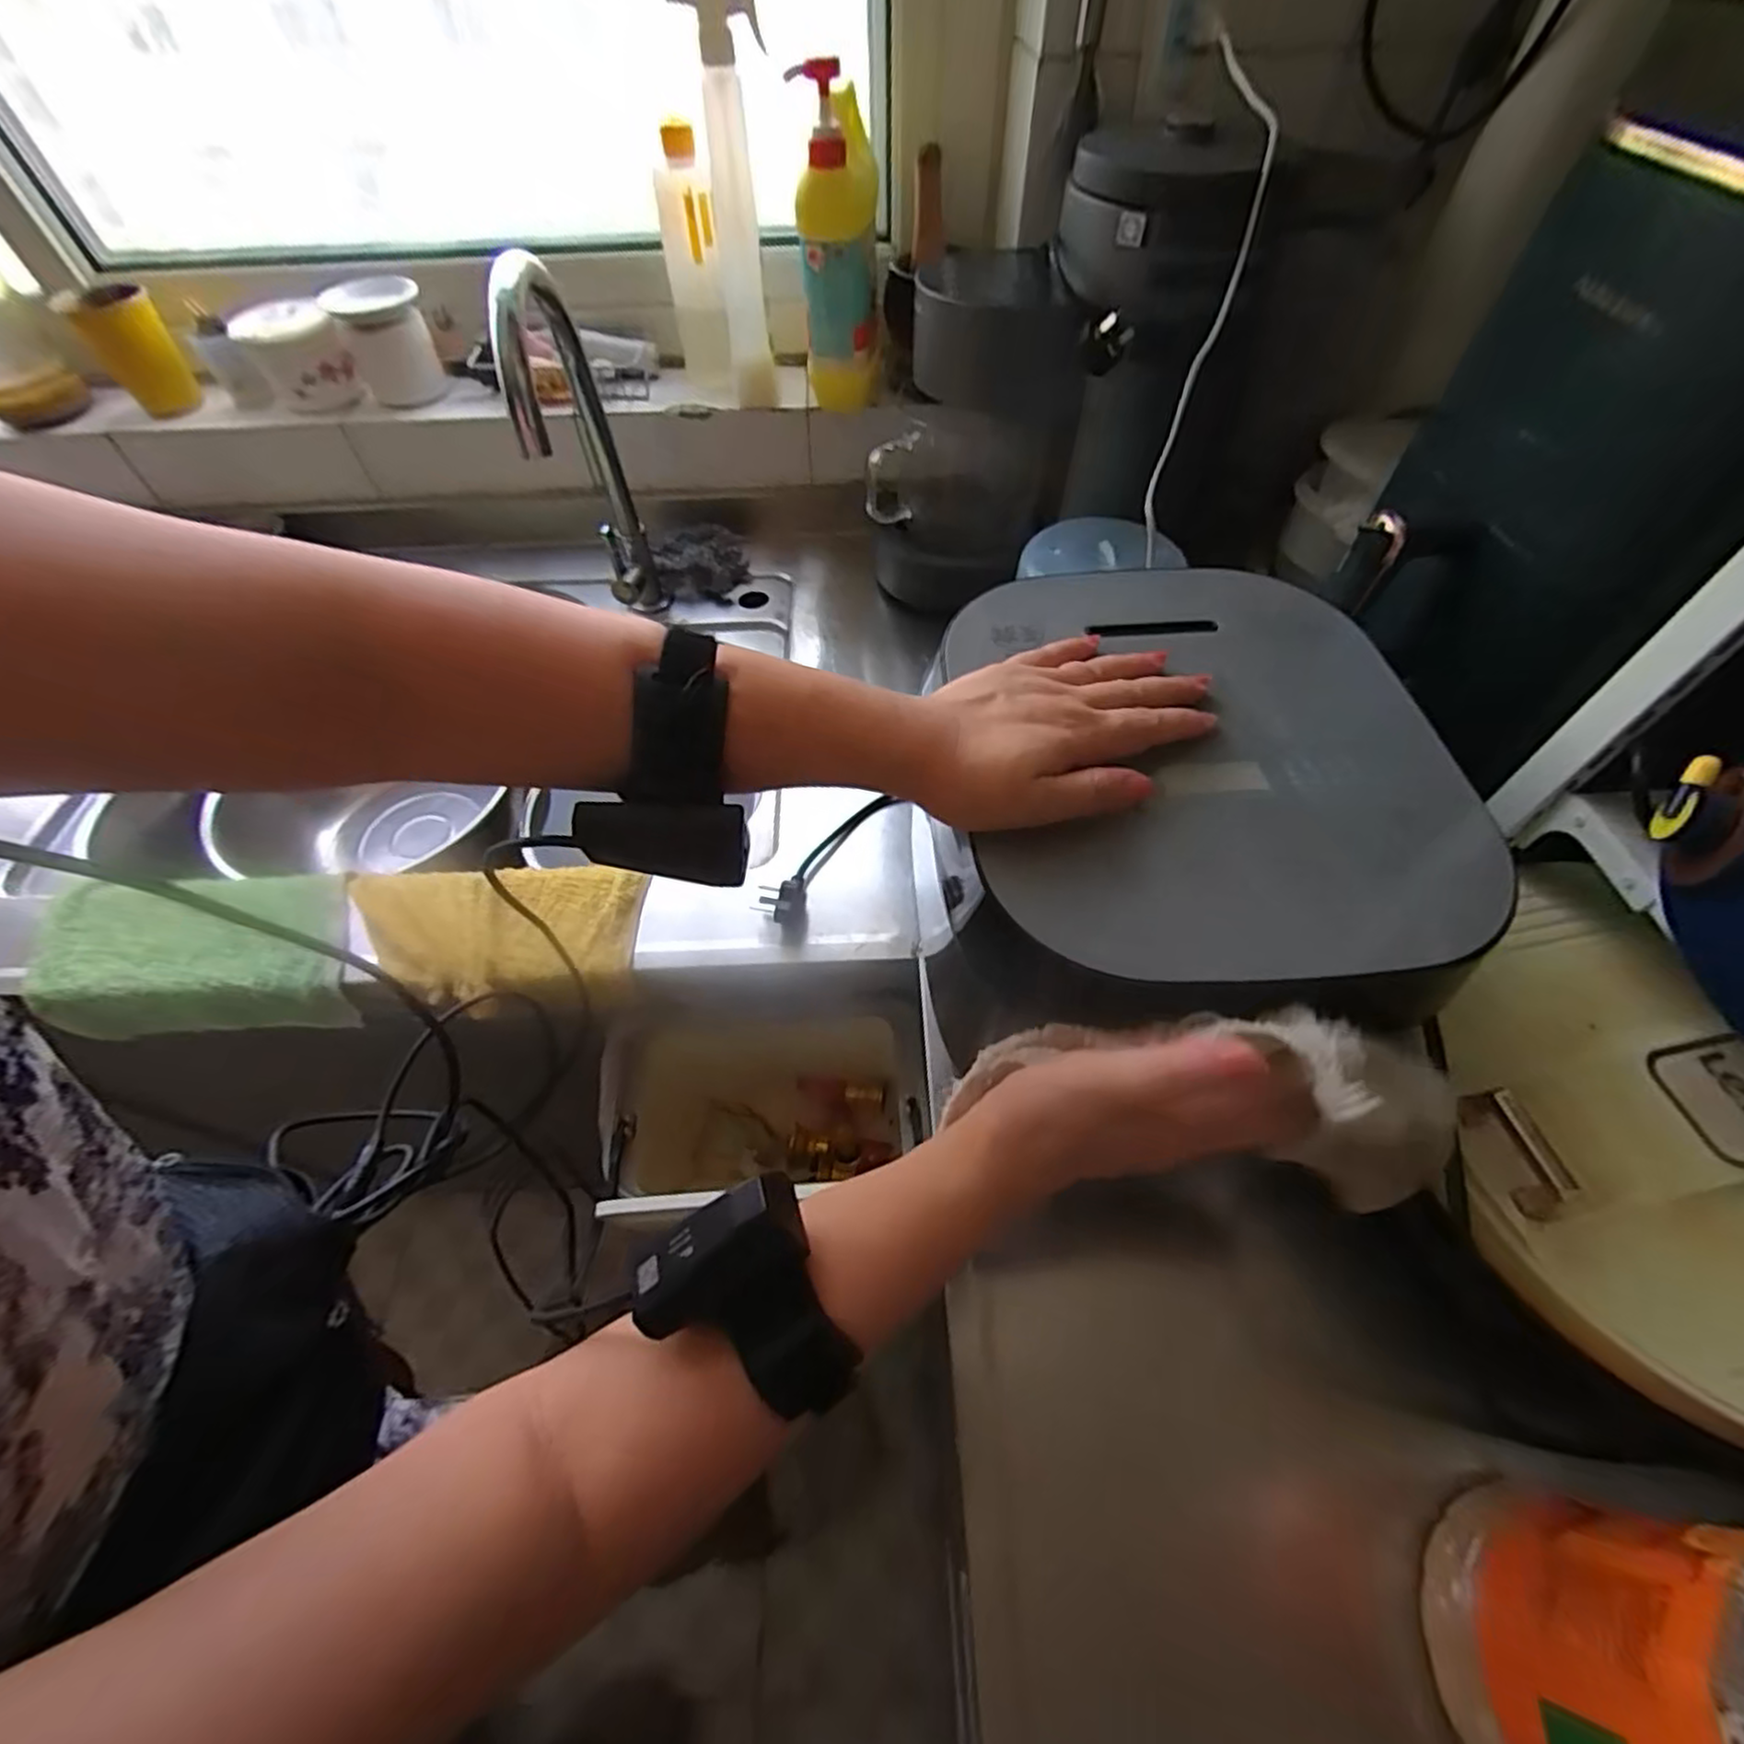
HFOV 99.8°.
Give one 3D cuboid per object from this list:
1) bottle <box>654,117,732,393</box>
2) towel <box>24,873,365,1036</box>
[{"bbox_3d":[-0.180,-0.601,0.733,0.052,0.204,0.067,-11,56,-6],"label":"bottle"},{"bbox_3d":[-0.514,0.065,0.579,0.224,0.063,0.112,-5,55,-2],"label":"towel"}]

